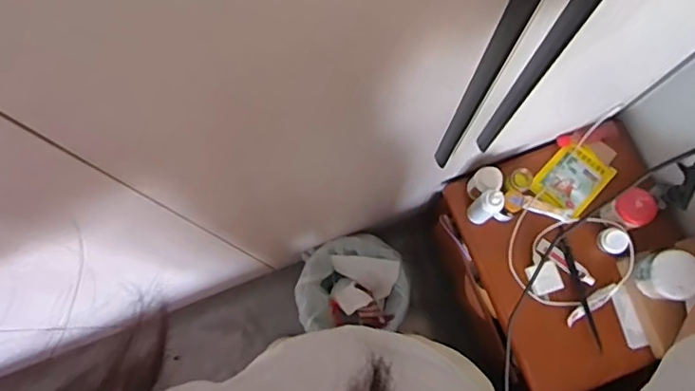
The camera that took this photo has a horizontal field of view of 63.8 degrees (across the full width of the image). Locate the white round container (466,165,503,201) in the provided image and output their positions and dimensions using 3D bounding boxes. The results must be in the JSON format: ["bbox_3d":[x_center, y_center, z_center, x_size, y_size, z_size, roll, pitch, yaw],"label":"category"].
[{"bbox_3d":[0.263,-0.025,1.070,0.053,0.075,0.051,-21,79,-4],"label":"white round container"}]

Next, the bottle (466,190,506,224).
[{"bbox_3d":[0.261,0.022,1.052,0.042,0.136,0.046,-42,81,-8],"label":"bottle"}]

